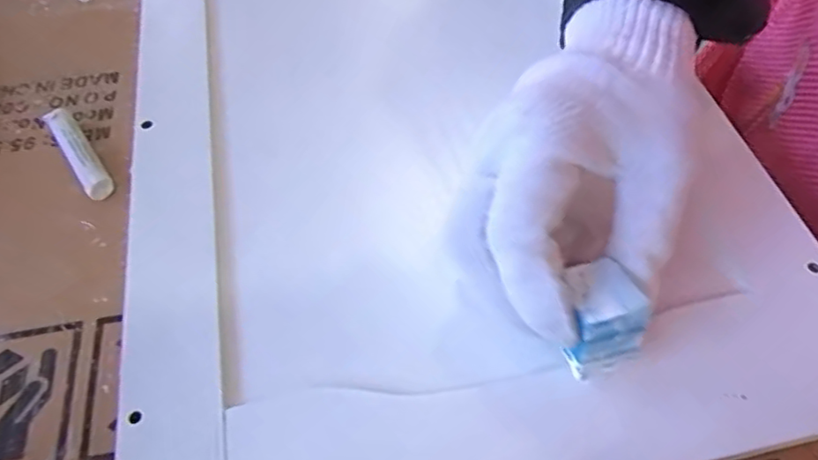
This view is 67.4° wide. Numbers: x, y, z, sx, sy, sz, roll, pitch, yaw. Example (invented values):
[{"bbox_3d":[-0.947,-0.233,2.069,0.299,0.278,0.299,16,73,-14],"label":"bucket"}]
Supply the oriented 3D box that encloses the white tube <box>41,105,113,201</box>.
[{"bbox_3d":[-0.171,-0.040,0.319,0.013,0.013,0.063,-33,61,-19],"label":"white tube"}]

